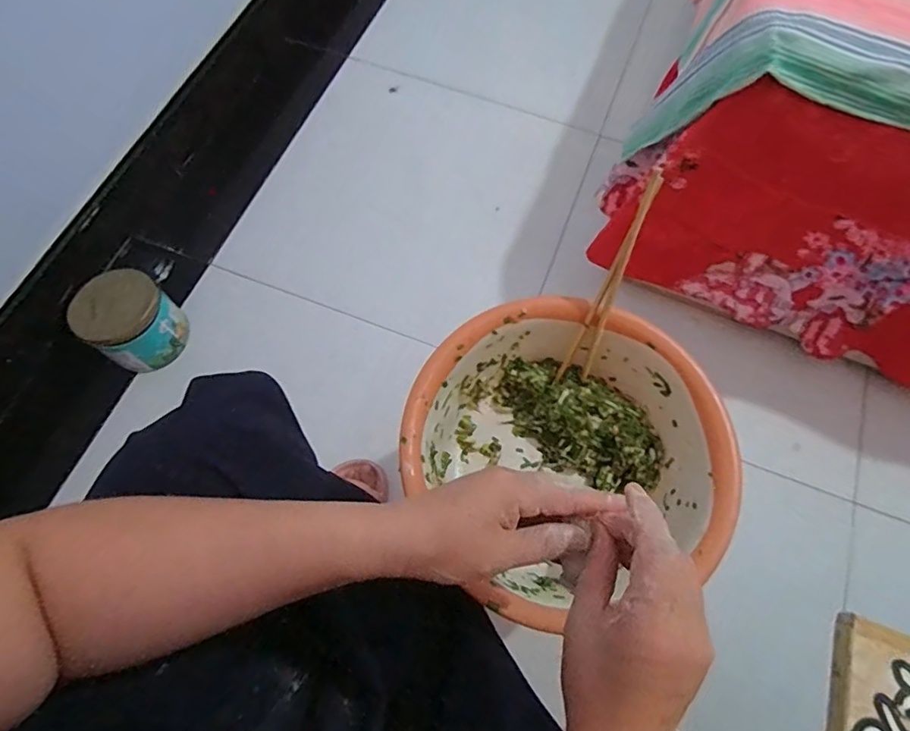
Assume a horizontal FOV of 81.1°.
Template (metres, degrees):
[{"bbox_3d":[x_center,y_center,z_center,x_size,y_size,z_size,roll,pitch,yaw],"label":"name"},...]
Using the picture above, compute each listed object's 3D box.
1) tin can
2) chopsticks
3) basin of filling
[{"bbox_3d":[-0.527,-0.074,0.875,0.134,0.129,0.126,1,68,-1],"label":"tin can"},{"bbox_3d":[0.143,-0.071,0.493,0.028,0.215,0.016,19,37,6],"label":"chopsticks"},{"bbox_3d":[0.100,0.079,0.516,0.280,0.108,0.256,1,68,-1],"label":"basin of filling"}]

